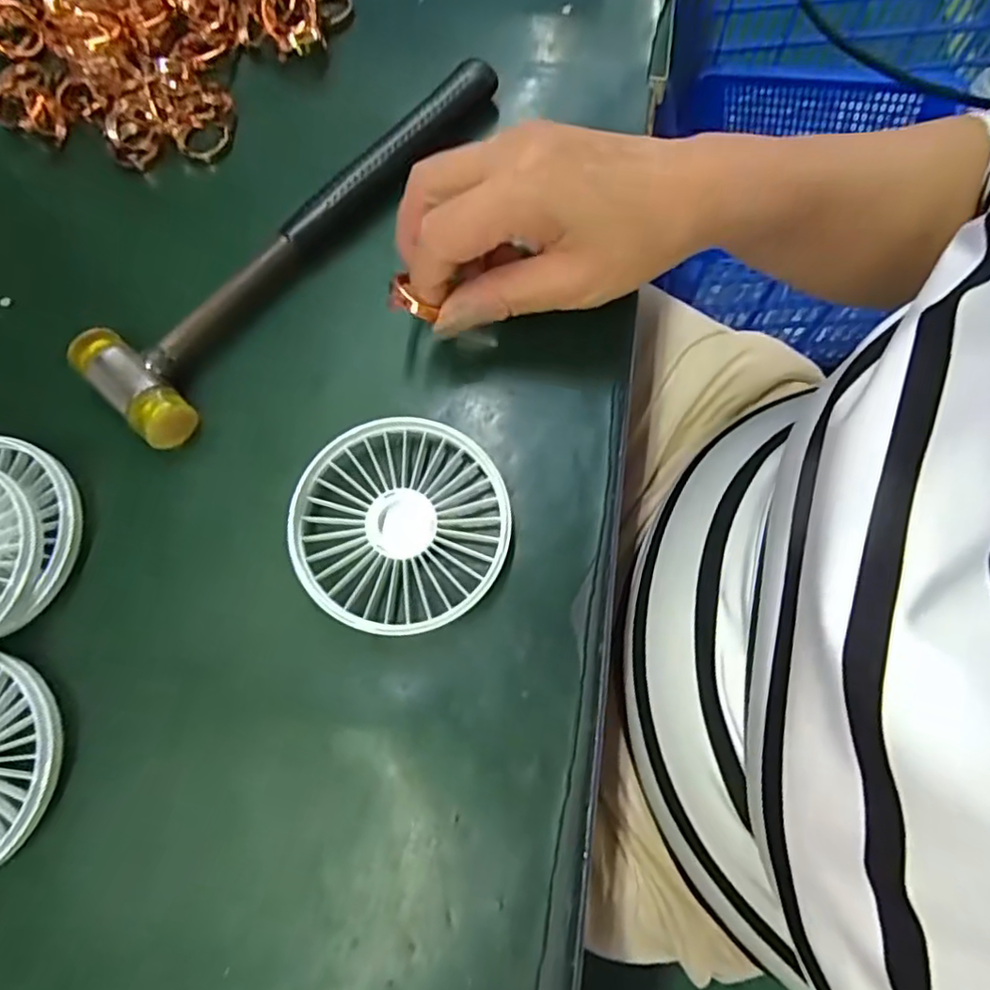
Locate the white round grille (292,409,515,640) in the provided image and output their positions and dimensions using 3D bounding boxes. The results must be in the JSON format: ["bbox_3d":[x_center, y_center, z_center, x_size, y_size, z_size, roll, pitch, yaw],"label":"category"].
[{"bbox_3d":[-0.039,0.013,0.263,0.087,0.013,0.085,-1,74,4],"label":"white round grille"}]

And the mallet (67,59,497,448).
[{"bbox_3d":[-0.093,-0.128,0.298,0.059,0.023,0.235,37,80,12],"label":"mallet"}]

